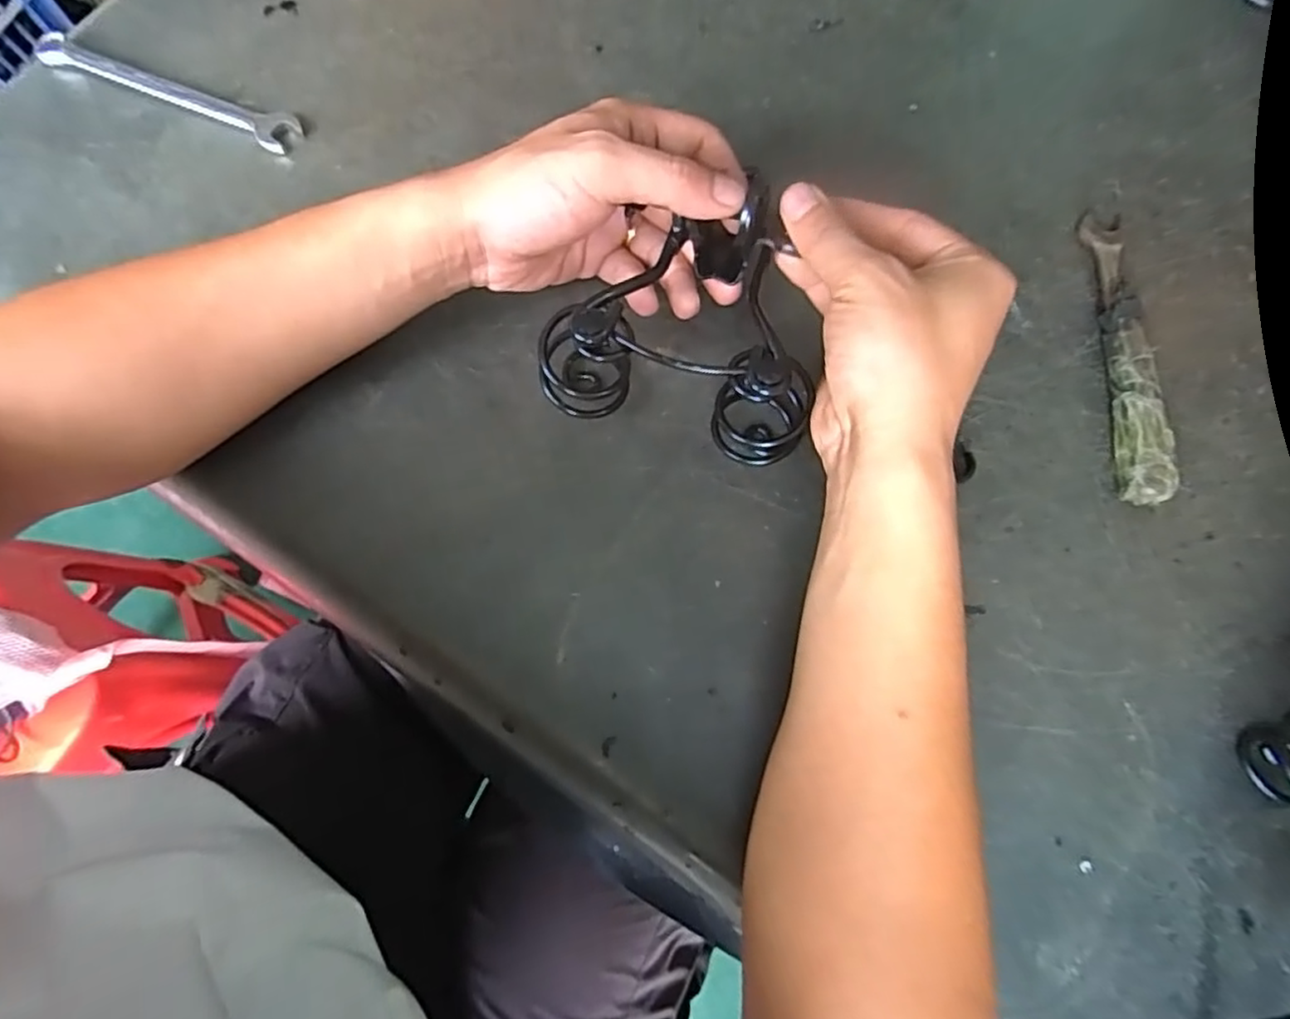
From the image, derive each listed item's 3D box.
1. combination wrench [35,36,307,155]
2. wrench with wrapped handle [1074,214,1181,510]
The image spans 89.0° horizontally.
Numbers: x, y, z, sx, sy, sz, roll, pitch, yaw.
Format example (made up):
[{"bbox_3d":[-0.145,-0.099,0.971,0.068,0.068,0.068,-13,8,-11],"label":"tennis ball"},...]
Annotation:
[{"bbox_3d":[-0.285,-0.248,0.389,0.162,0.012,0.024,20,76,5],"label":"combination wrench"},{"bbox_3d":[0.254,-0.084,0.348,0.024,0.016,0.166,2,75,1],"label":"wrench with wrapped handle"}]

